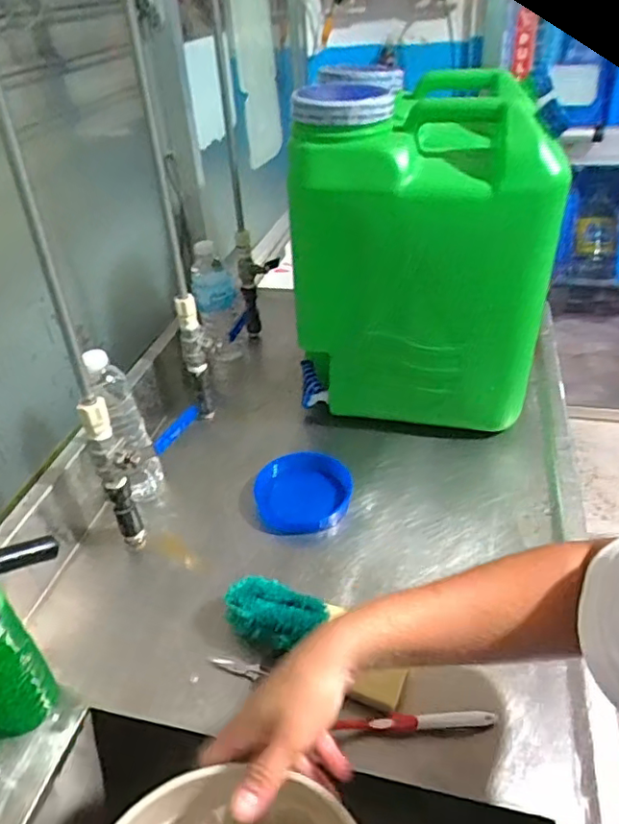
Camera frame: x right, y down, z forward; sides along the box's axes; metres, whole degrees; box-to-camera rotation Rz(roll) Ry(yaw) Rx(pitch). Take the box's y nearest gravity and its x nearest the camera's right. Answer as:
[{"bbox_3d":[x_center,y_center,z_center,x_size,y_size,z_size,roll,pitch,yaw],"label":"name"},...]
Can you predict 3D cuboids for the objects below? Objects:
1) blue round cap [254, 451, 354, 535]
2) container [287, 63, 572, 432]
[{"bbox_3d":[-0.007,0.104,0.771,0.121,0.037,0.109,-7,36,-4],"label":"blue round cap"},{"bbox_3d":[0.152,-0.210,0.838,0.313,0.442,0.254,1,37,8],"label":"container"}]

